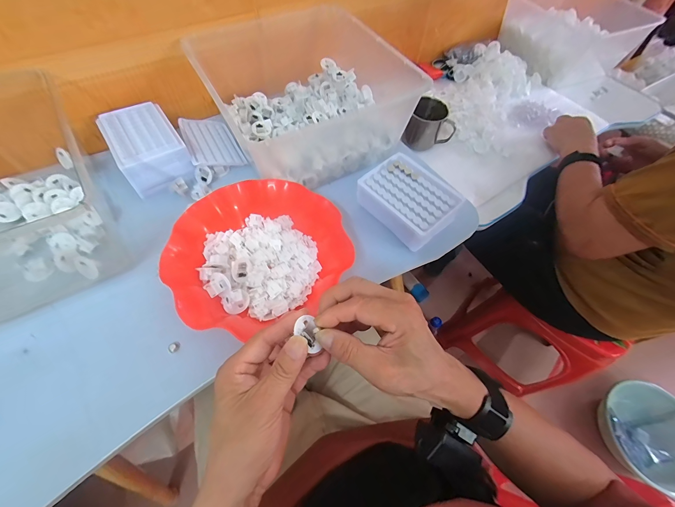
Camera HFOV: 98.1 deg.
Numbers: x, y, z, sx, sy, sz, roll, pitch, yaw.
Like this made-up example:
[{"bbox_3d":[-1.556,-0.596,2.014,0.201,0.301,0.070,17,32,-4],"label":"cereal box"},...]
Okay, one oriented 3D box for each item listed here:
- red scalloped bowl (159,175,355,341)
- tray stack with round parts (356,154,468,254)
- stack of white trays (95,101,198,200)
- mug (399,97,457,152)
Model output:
[{"bbox_3d":[-0.105,0.002,0.394,0.201,0.059,0.220,2,59,-3],"label":"red scalloped bowl"},{"bbox_3d":[0.103,-0.080,0.453,0.105,0.059,0.133,-37,69,-23],"label":"tray stack with round parts"},{"bbox_3d":[-0.311,-0.173,0.483,0.095,0.066,0.132,-30,66,-20],"label":"stack of white trays"},{"bbox_3d":[0.198,-0.272,0.626,0.104,0.079,0.066,10,59,2],"label":"mug"}]

